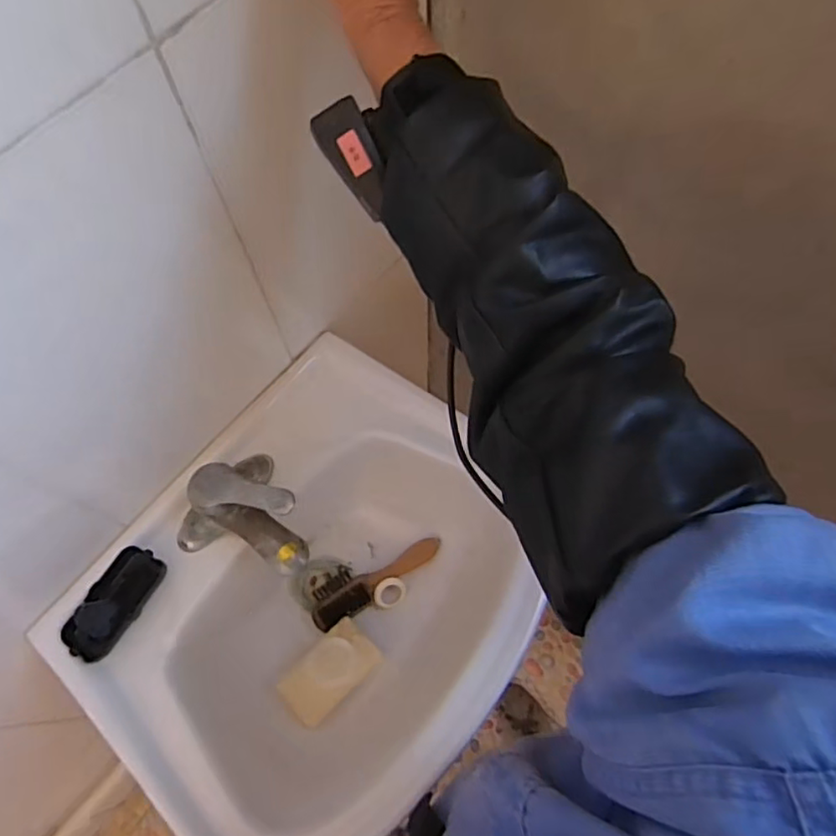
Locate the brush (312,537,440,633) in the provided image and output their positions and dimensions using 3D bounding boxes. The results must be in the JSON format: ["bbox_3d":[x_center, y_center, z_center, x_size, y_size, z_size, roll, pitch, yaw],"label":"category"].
[{"bbox_3d":[-0.055,0.186,0.731,0.164,0.028,0.053,-33,71,-12],"label":"brush"}]

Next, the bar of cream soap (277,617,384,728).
[{"bbox_3d":[-0.097,0.279,0.676,0.064,0.025,0.106,42,74,16],"label":"bar of cream soap"}]

